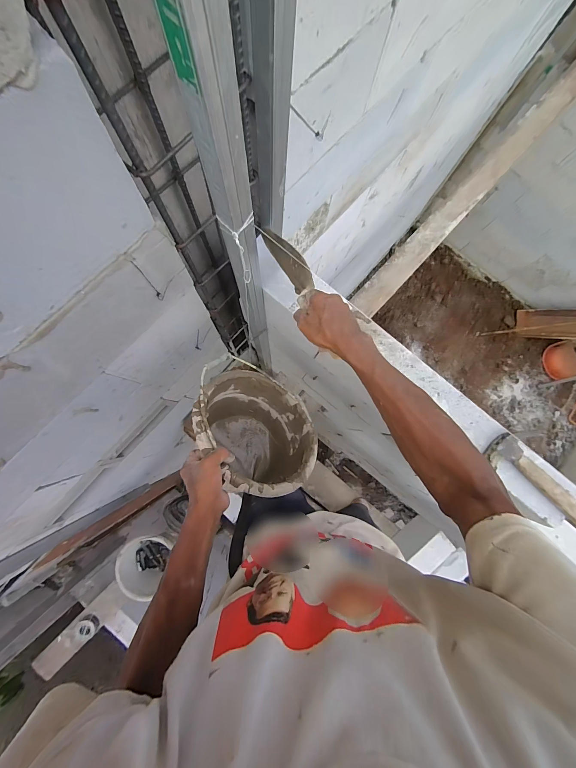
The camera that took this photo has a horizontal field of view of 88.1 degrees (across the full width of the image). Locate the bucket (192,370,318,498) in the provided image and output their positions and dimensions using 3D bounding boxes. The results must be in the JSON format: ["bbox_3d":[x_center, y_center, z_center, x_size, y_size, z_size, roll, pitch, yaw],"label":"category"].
[{"bbox_3d":[-0.113,0.146,0.724,0.279,0.226,0.291,22,46,-25],"label":"bucket"}]

